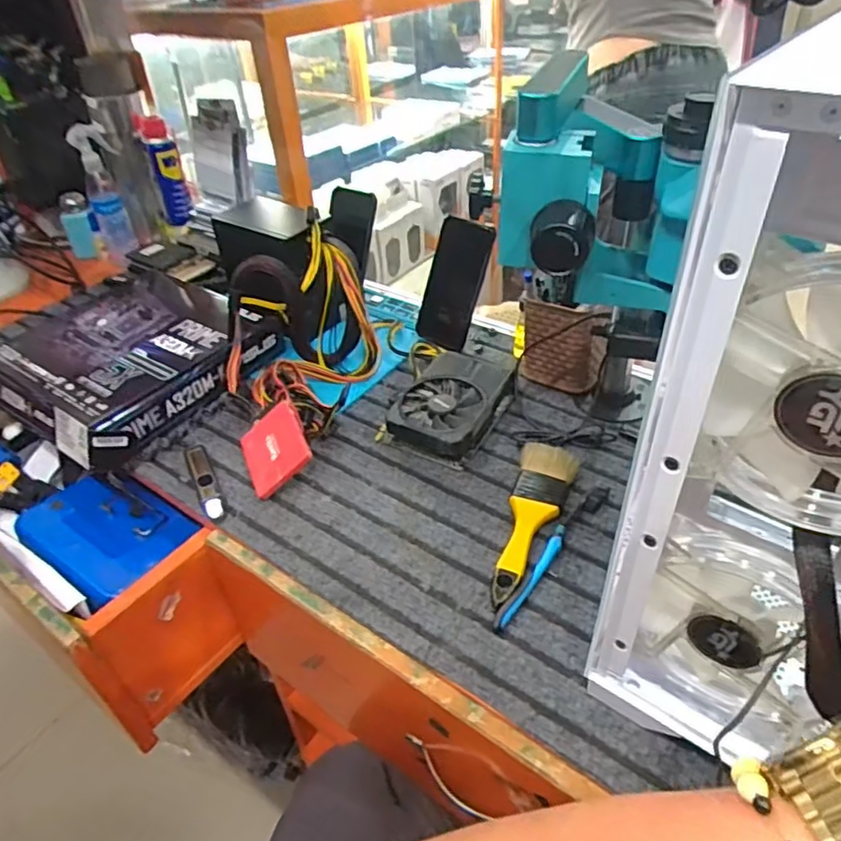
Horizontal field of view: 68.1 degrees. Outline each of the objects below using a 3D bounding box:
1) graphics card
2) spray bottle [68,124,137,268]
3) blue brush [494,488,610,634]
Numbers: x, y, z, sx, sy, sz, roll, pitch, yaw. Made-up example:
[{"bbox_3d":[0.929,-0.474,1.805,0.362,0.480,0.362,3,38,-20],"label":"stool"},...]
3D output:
[{"bbox_3d":[0.031,-0.020,0.705,0.114,0.041,0.155,18,44,25],"label":"graphics card"},{"bbox_3d":[-0.514,-0.366,1.021,0.067,0.218,0.067,-21,42,-20],"label":"spray bottle"},{"bbox_3d":[0.119,0.117,0.558,0.017,0.008,0.189,26,48,31],"label":"blue brush"}]

